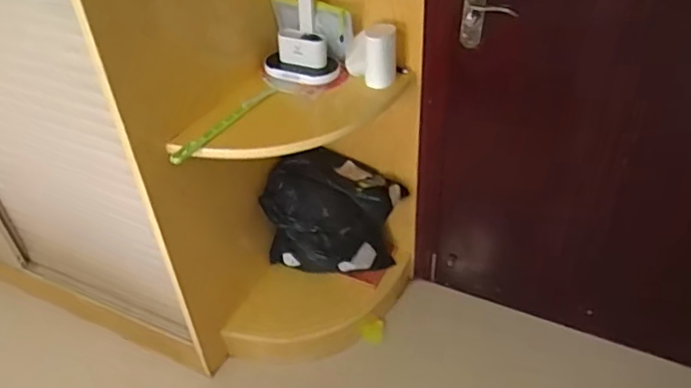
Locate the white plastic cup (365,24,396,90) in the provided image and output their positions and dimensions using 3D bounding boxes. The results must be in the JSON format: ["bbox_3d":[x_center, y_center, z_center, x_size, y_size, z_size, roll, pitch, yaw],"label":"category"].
[{"bbox_3d":[0.081,-0.319,1.314,0.070,0.135,0.063,5,40,9],"label":"white plastic cup"}]

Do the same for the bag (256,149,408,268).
[{"bbox_3d":[-0.039,0.049,1.702,0.404,0.339,0.240,-8,40,-7],"label":"bag"}]

